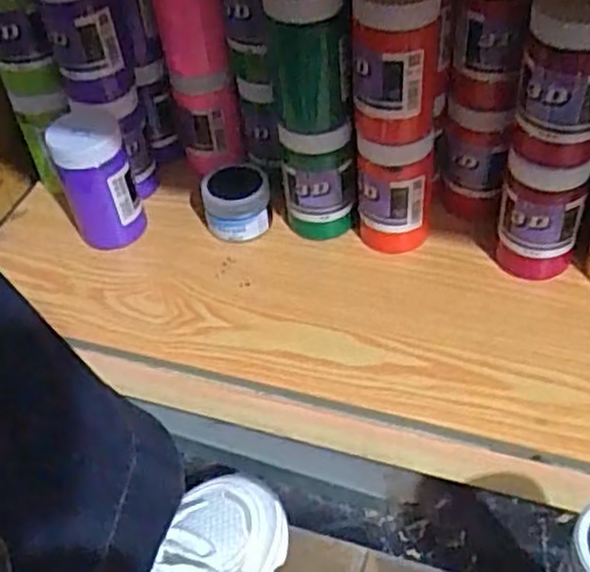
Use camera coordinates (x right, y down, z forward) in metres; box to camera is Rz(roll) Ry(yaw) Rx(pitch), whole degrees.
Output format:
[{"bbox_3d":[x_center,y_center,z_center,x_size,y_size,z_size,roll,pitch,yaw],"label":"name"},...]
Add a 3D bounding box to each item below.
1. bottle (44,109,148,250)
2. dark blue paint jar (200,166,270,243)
[{"bbox_3d":[-0.176,-0.094,0.692,0.062,0.112,0.060,-19,48,-10],"label":"bottle"},{"bbox_3d":[-0.053,-0.075,0.712,0.061,0.052,0.056,-4,47,4],"label":"dark blue paint jar"}]

